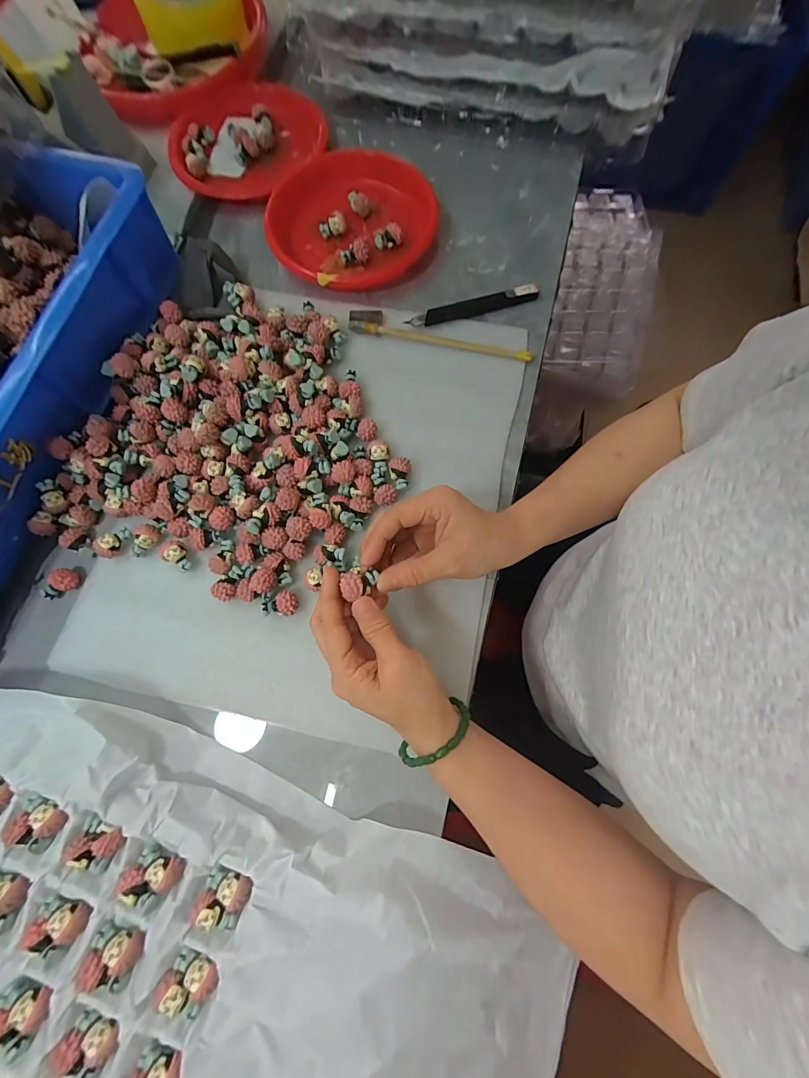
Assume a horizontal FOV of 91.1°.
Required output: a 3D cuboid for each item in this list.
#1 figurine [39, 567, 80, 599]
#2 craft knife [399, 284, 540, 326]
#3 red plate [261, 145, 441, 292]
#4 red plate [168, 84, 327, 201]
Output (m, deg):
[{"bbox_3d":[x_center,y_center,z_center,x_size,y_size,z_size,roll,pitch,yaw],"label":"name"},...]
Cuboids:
[{"bbox_3d":[-0.294,0.038,0.336,0.029,0.017,0.016,-42,78,-12],"label":"figurine"},{"bbox_3d":[0.070,-0.234,0.399,0.137,0.008,0.018,-17,75,-4],"label":"craft knife"},{"bbox_3d":[-0.054,-0.338,0.417,0.179,0.032,0.153,-24,75,-6],"label":"red plate"},{"bbox_3d":[-0.179,-0.464,0.457,0.172,0.022,0.152,1,73,0],"label":"red plate"}]

